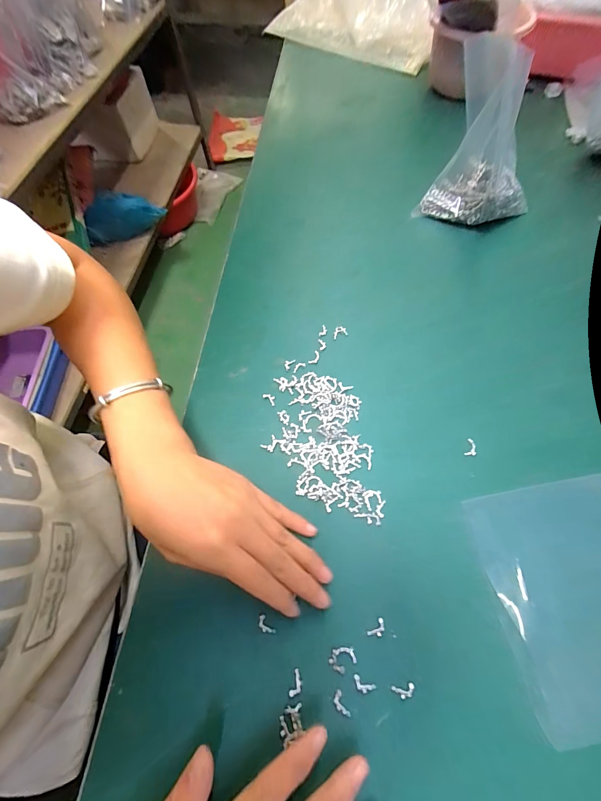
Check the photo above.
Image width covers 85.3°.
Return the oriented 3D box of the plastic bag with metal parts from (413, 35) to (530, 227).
[{"bbox_3d":[0.210,-0.271,0.356,0.119,0.154,0.065,26,67,13],"label":"plastic bag with metal parts"}]

